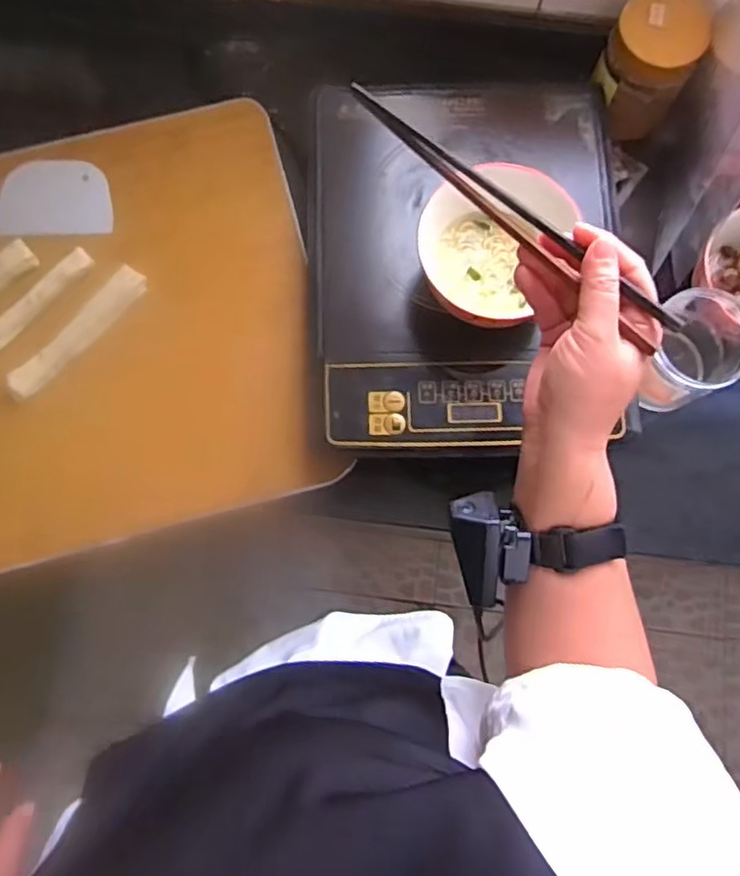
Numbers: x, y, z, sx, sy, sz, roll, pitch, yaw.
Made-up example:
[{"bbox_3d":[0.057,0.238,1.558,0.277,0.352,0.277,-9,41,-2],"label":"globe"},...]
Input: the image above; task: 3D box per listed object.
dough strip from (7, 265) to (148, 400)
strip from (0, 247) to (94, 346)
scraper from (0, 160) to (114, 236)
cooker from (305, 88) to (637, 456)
[{"bbox_3d":[-0.269,-0.098,0.591,0.027,0.014,0.152,43,82,7],"label":"dough strip"},{"bbox_3d":[-0.321,-0.116,0.591,0.159,0.009,0.020,-43,82,-7],"label":"strip"},{"bbox_3d":[-0.304,-0.232,0.624,0.109,0.006,0.077,4,84,0],"label":"scraper"},{"bbox_3d":[0.084,-0.161,0.579,0.264,0.041,0.352,-1,79,0],"label":"cooker"}]

